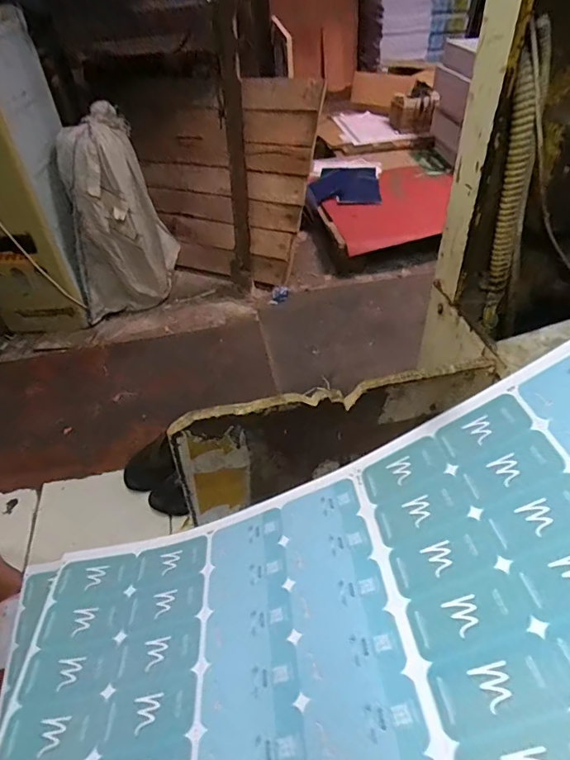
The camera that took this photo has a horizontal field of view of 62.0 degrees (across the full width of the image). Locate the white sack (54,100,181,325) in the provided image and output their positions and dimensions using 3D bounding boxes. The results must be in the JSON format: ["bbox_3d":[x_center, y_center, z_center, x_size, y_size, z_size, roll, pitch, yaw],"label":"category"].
[{"bbox_3d":[-0.529,-0.512,1.517,0.240,0.595,0.333,-2,42,3],"label":"white sack"}]

